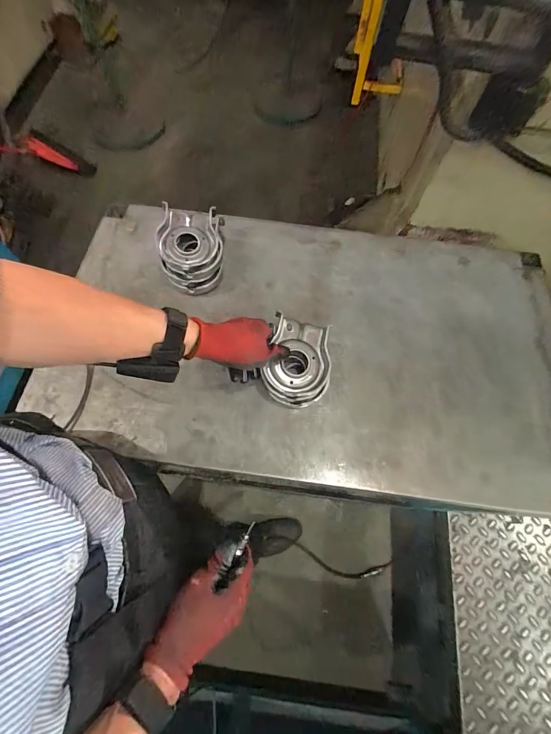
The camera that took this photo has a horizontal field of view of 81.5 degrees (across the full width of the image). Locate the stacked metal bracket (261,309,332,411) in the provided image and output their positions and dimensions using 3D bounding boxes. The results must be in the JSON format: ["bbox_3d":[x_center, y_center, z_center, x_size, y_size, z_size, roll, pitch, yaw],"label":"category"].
[{"bbox_3d":[0.034,-0.007,0.506,0.098,0.080,0.126,7,66,0],"label":"stacked metal bracket"}]

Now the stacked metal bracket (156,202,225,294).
[{"bbox_3d":[-0.151,-0.214,0.583,0.111,0.075,0.142,-1,66,-3],"label":"stacked metal bracket"}]

